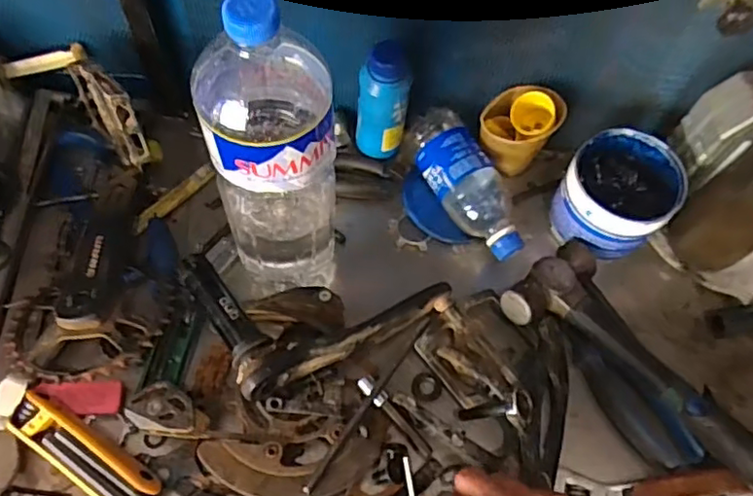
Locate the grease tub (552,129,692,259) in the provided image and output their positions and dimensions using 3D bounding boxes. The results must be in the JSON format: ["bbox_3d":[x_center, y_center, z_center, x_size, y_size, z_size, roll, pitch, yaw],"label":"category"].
[{"bbox_3d":[0.230,-0.050,0.592,0.100,0.072,0.102,37,66,16],"label":"grease tub"}]

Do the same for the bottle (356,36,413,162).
[{"bbox_3d":[0.006,-0.137,0.587,0.047,0.138,0.039,5,62,0],"label":"bottle"}]

